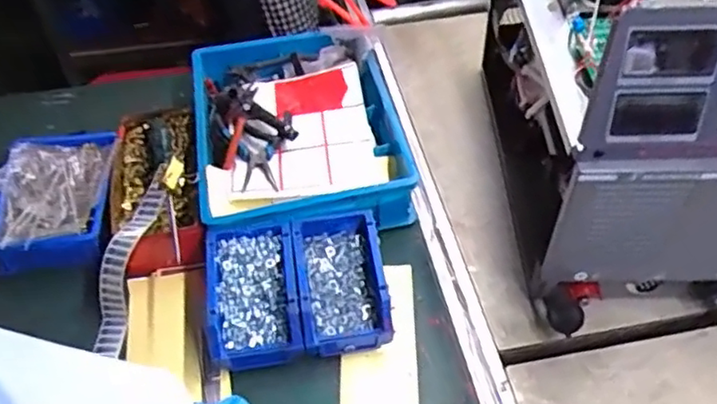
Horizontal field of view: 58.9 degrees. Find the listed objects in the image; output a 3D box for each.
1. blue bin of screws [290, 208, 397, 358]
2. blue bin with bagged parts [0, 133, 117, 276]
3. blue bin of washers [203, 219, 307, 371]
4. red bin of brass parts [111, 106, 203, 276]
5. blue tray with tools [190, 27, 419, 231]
[{"bbox_3d":[-0.022,0.094,0.757,0.101,0.066,0.169,-6,48,-5],"label":"blue bin of screws"},{"bbox_3d":[-0.405,-0.003,0.849,0.144,0.076,0.205,-7,48,-4],"label":"blue bin with bagged parts"},{"bbox_3d":[-0.124,0.110,0.747,0.100,0.068,0.161,-9,48,-7],"label":"blue bin of washers"},{"bbox_3d":[-0.278,-0.027,0.862,0.113,0.085,0.251,-11,49,-9],"label":"red bin of brass parts"},{"bbox_3d":[-0.086,-0.112,0.903,0.275,0.092,0.357,-8,48,-5],"label":"blue tray with tools"}]

